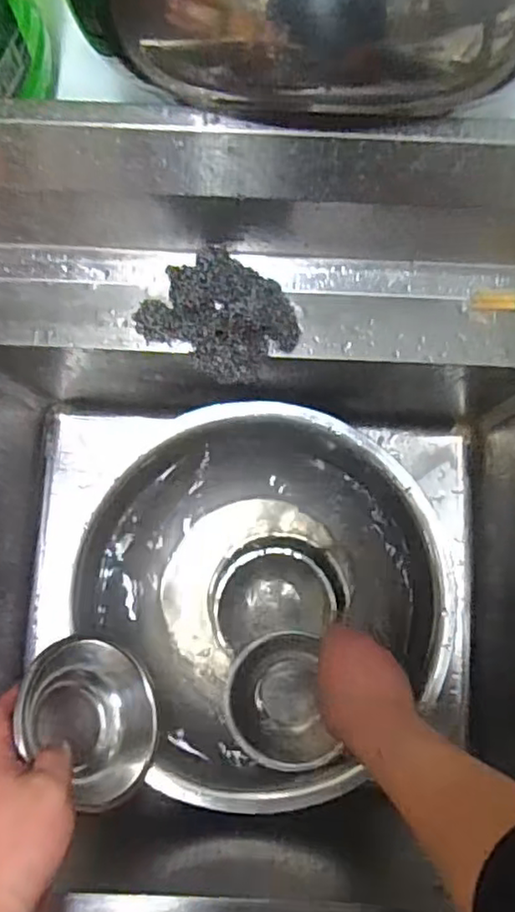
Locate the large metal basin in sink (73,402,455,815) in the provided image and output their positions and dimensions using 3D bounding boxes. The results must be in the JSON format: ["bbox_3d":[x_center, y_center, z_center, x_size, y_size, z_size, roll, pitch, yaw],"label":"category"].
[{"bbox_3d":[0.013,0.142,0.687,0.344,0.109,0.361,0,80,-1],"label":"large metal basin in sink"}]

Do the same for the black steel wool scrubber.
[{"bbox_3d":[-0.028,-0.112,0.518,0.117,0.053,0.089,33,83,5],"label":"black steel wool scrubber"}]

